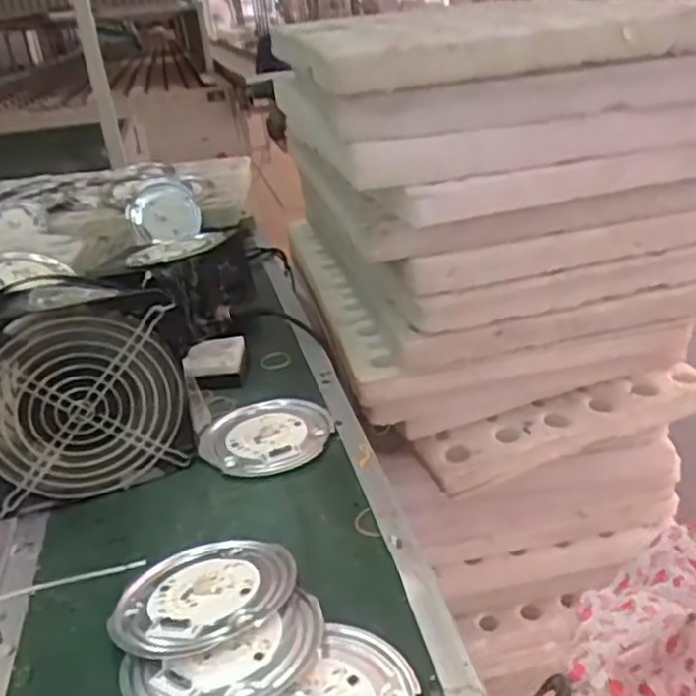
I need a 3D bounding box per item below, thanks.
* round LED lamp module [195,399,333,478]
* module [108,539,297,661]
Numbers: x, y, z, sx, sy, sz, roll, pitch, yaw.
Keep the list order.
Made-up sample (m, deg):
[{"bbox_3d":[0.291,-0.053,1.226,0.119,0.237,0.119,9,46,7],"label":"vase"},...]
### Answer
[{"bbox_3d":[-0.066,0.072,0.581,0.105,0.008,0.098,-5,25,2],"label":"round LED lamp module"},{"bbox_3d":[-0.084,0.143,0.421,0.104,0.018,0.096,-5,25,2],"label":"module"}]

